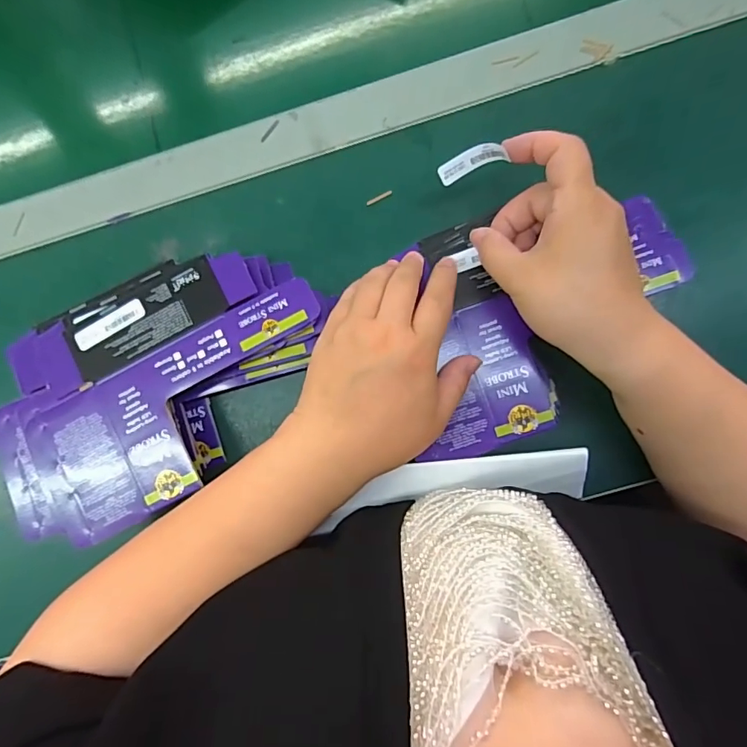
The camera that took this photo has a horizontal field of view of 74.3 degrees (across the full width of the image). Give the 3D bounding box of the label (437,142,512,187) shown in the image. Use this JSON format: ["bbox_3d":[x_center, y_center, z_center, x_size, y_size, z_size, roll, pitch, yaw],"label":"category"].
[{"bbox_3d":[0.061,-0.134,0.312,0.041,0.008,0.016,-17,86,25],"label":"label"}]

